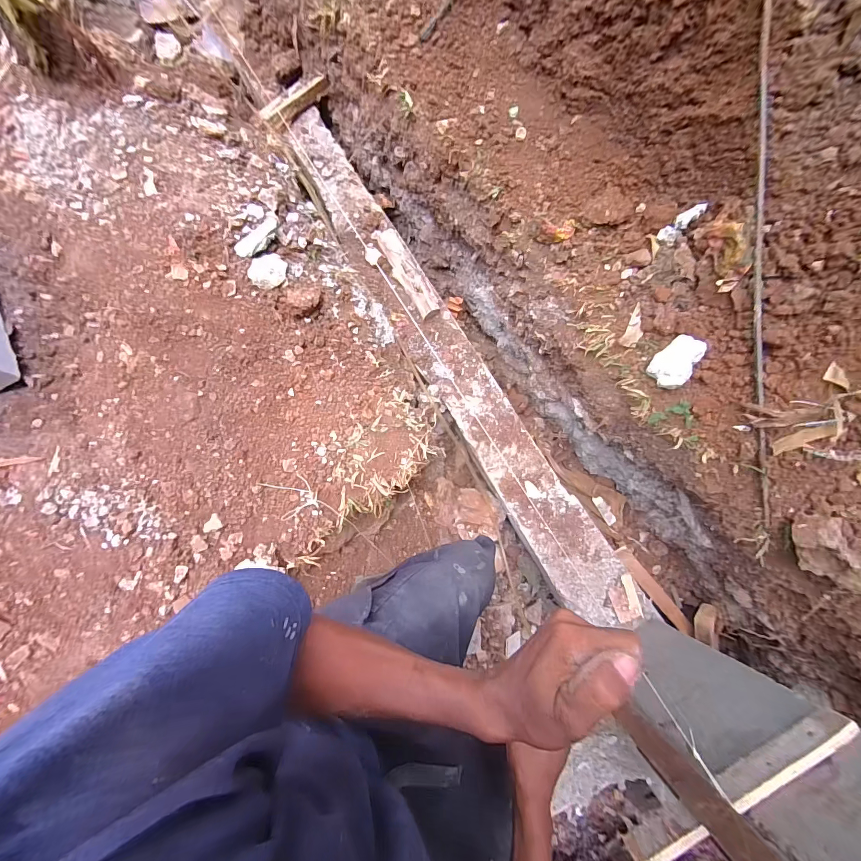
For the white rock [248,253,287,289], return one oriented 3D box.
[{"bbox_3d":[-0.344,-0.338,0.802,0.076,0.019,0.072,0,79,1],"label":"white rock"}]

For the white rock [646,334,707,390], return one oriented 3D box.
[{"bbox_3d":[0.483,-0.135,0.742,0.071,0.031,0.106,45,109,24],"label":"white rock"}]

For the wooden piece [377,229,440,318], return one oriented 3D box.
[{"bbox_3d":[-0.070,-0.452,1.076,0.062,0.033,0.287,-27,80,-4],"label":"wooden piece"}]

